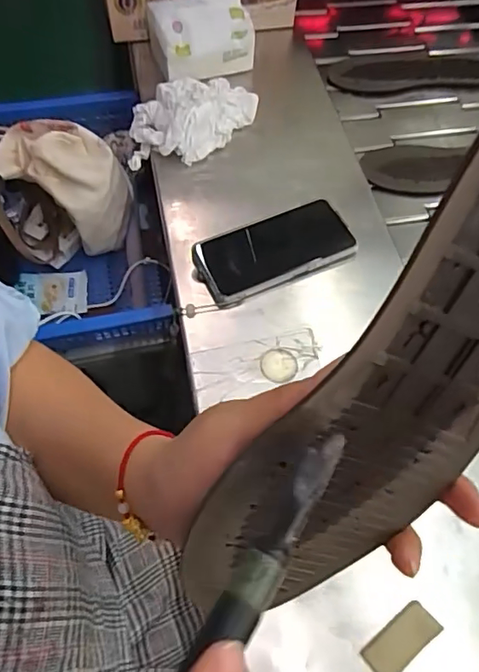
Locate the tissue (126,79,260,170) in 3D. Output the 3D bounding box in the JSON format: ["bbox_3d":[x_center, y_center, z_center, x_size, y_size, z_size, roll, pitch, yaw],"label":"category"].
[{"bbox_3d":[-0.055,-0.273,0.644,0.155,0.051,0.133,-1,61,-5],"label":"tissue"}]

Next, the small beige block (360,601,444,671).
[{"bbox_3d":[0.120,0.226,0.391,0.058,0.005,0.026,-33,67,-20],"label":"small beige block"}]

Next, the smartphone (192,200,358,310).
[{"bbox_3d":[0.037,-0.089,0.563,0.165,0.018,0.086,-20,63,-13],"label":"smartphone"}]

